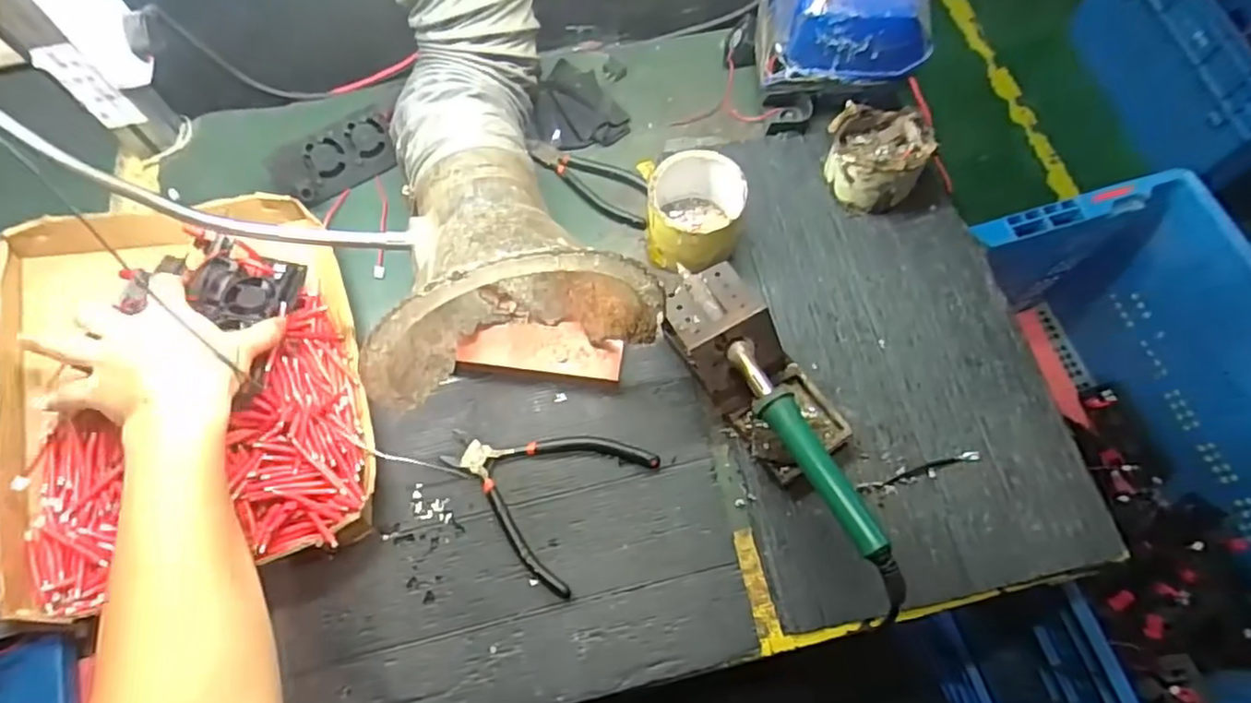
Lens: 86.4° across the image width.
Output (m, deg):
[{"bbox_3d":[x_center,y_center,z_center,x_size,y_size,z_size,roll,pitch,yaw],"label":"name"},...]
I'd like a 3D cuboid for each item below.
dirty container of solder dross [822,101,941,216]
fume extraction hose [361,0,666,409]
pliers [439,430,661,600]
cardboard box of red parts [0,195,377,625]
[{"bbox_3d":[0.231,-0.183,0.614,0.088,0.061,0.088,0,68,1],"label":"dirty container of solder dross"},{"bbox_3d":[-0.126,-0.158,0.527,0.204,0.184,0.351,-16,69,-6],"label":"fume extraction hose"},{"bbox_3d":[-0.069,0.096,0.522,0.143,0.010,0.124,32,72,13],"label":"pliers"},{"bbox_3d":[-0.339,0.018,0.519,0.233,0.073,0.316,-18,69,-6],"label":"cardboard box of red parts"}]

